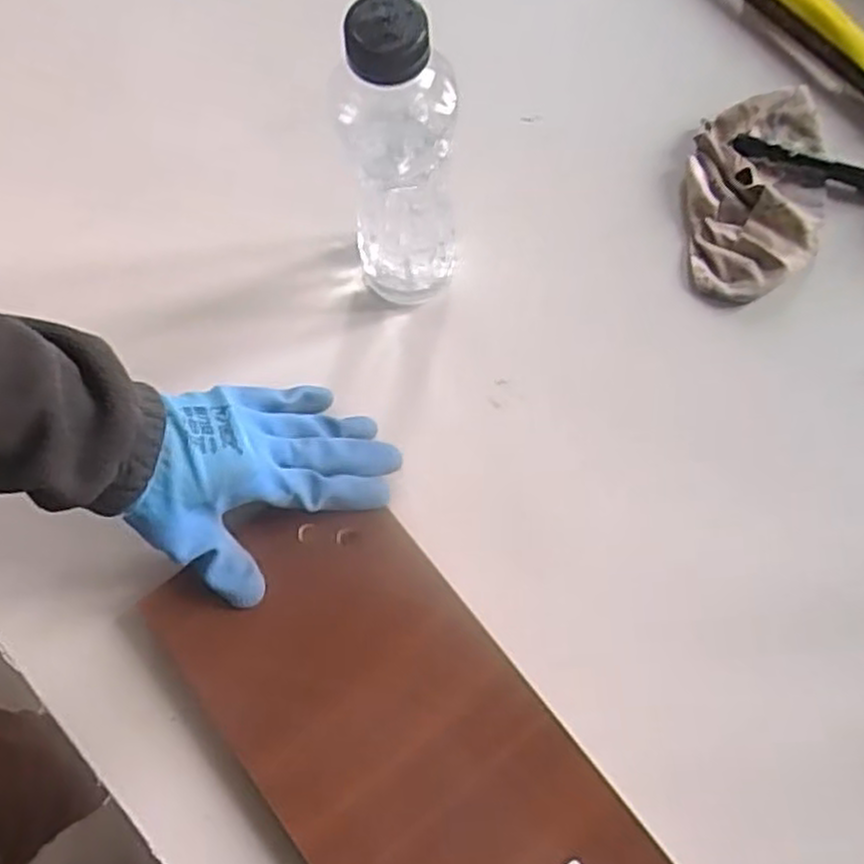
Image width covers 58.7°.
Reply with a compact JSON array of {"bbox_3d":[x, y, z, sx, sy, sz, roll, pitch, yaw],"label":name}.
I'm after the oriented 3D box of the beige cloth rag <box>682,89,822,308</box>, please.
[{"bbox_3d":[0.241,-0.177,0.570,0.099,0.025,0.168,9,72,4],"label":"beige cloth rag"}]

